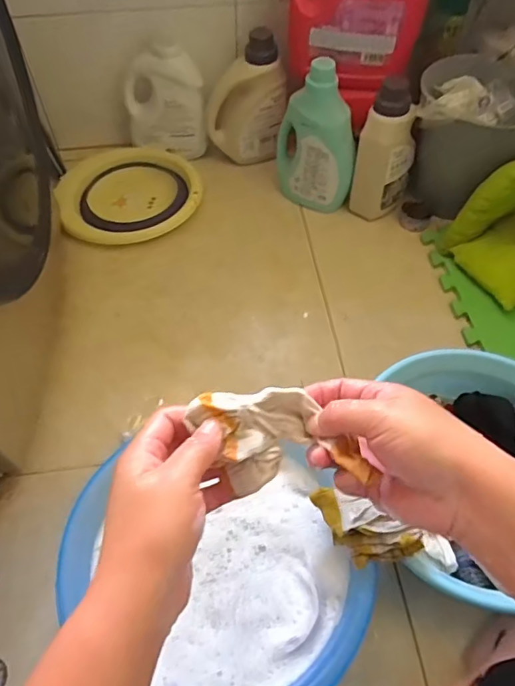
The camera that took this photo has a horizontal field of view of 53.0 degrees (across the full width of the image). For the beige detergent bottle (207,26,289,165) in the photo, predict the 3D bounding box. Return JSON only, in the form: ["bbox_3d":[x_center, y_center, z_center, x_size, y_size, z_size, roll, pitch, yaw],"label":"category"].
[{"bbox_3d":[-0.021,-0.540,1.138,0.169,0.256,0.104,3,55,3],"label":"beige detergent bottle"}]

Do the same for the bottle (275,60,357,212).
[{"bbox_3d":[0.120,-0.418,1.041,0.155,0.278,0.101,3,55,3],"label":"bottle"}]

